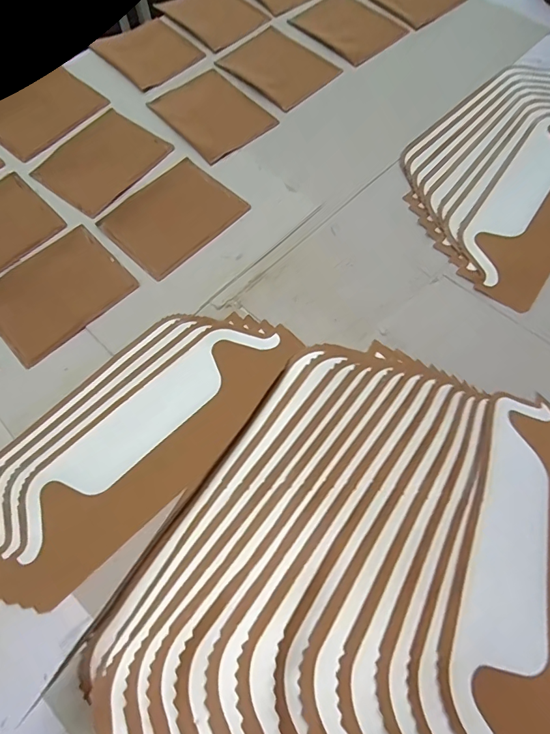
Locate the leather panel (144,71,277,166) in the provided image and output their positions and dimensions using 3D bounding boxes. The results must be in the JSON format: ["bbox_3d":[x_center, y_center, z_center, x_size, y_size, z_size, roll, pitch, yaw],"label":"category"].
[{"bbox_3d":[-0.107,-0.425,0.736,0.137,0.005,0.179,-39,71,-15],"label":"leather panel"}]

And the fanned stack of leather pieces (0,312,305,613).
[{"bbox_3d":[-0.169,0.075,0.531,0.177,0.033,0.415,41,73,17],"label":"fanned stack of leather pieces"}]

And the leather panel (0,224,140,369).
[{"bbox_3d":[-0.298,-0.102,0.602,0.177,0.004,0.143,-42,72,-14],"label":"leather panel"}]

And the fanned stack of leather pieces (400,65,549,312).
[{"bbox_3d":[0.364,-0.323,0.672,0.259,0.023,0.463,34,71,14],"label":"fanned stack of leather pieces"}]

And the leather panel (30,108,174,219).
[{"bbox_3d":[-0.270,-0.324,0.690,0.148,0.005,0.176,36,71,16],"label":"leather panel"}]

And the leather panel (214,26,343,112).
[{"bbox_3d":[0.010,-0.523,0.771,0.139,0.010,0.180,-42,72,-15],"label":"leather panel"}]

